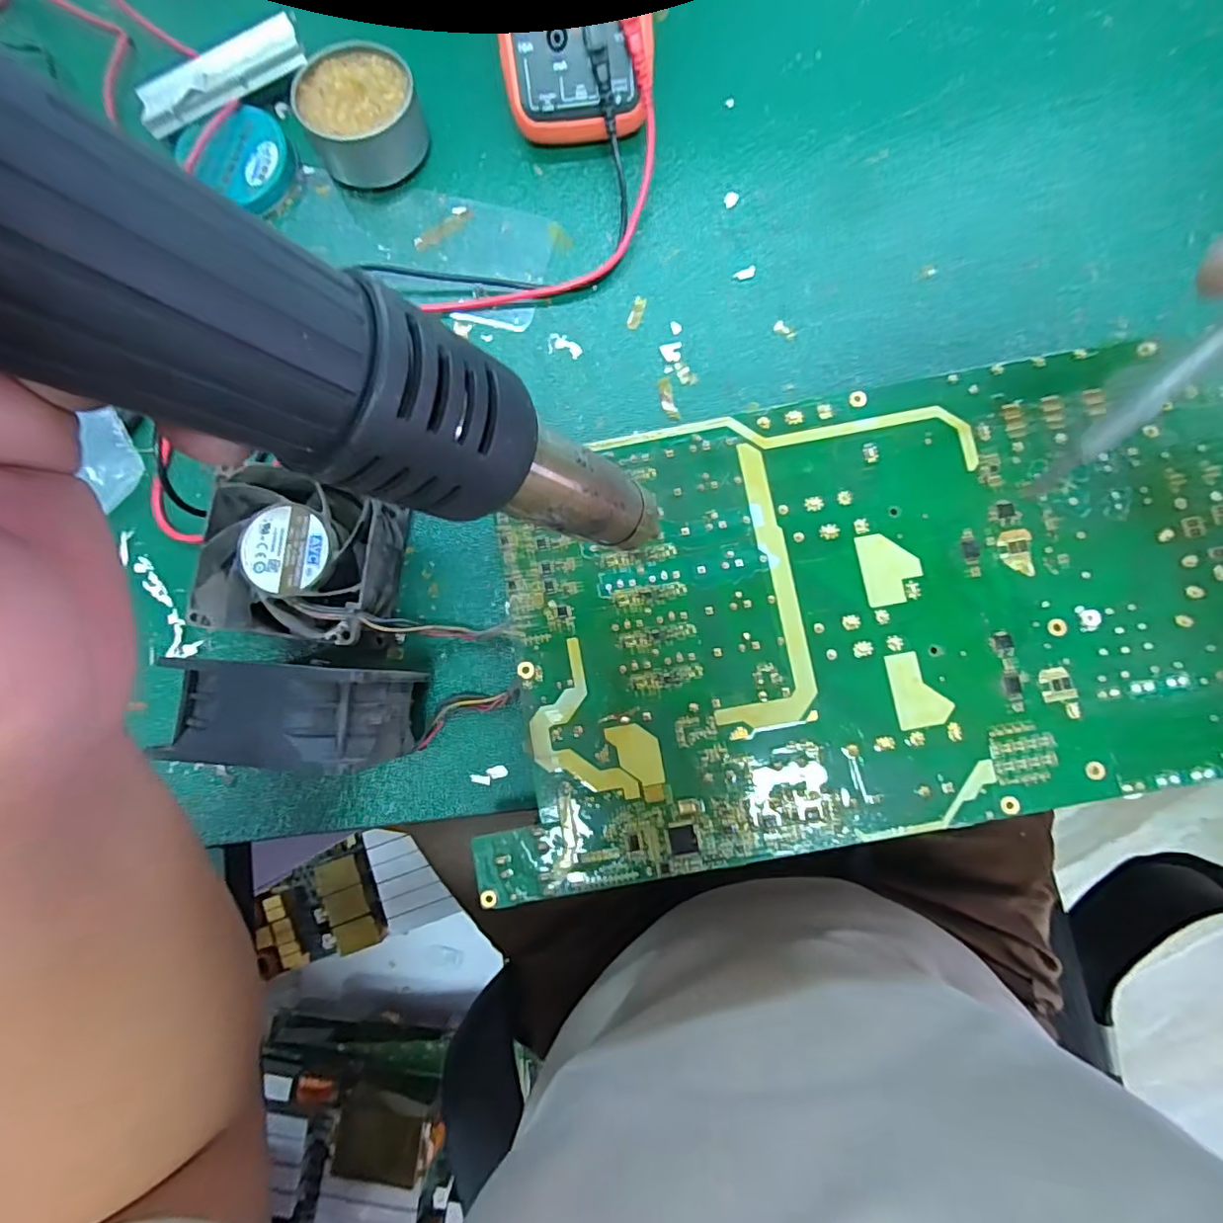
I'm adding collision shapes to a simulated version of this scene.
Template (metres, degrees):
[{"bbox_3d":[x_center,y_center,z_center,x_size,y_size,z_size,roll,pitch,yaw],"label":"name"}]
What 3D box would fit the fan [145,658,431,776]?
[{"bbox_3d":[-0.129,0.043,0.247,0.078,0.083,0.040,2,84,2],"label":"fan"}]

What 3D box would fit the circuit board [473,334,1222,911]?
[{"bbox_3d":[0.111,0.000,0.263,0.368,0.034,0.195,-11,85,1],"label":"circuit board"}]

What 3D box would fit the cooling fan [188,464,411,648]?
[{"bbox_3d":[-0.149,-0.021,0.276,0.084,0.041,0.069,8,83,3],"label":"cooling fan"}]

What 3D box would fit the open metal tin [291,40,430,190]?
[{"bbox_3d":[-0.136,-0.274,0.311,0.062,0.034,0.055,-24,84,0],"label":"open metal tin"}]

